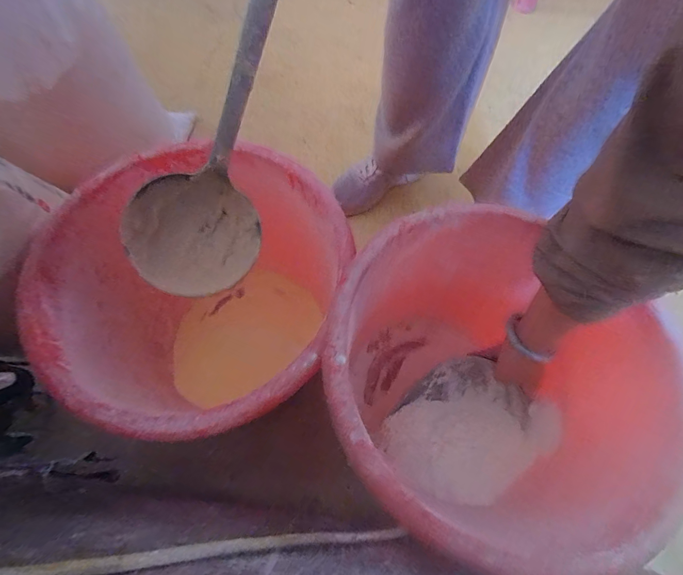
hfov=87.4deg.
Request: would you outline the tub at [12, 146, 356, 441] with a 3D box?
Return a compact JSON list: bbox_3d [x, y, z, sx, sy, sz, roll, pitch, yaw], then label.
[{"bbox_3d":[-0.154,0.022,0.494,0.322,0.270,0.338,0,66,1],"label":"tub"}]

